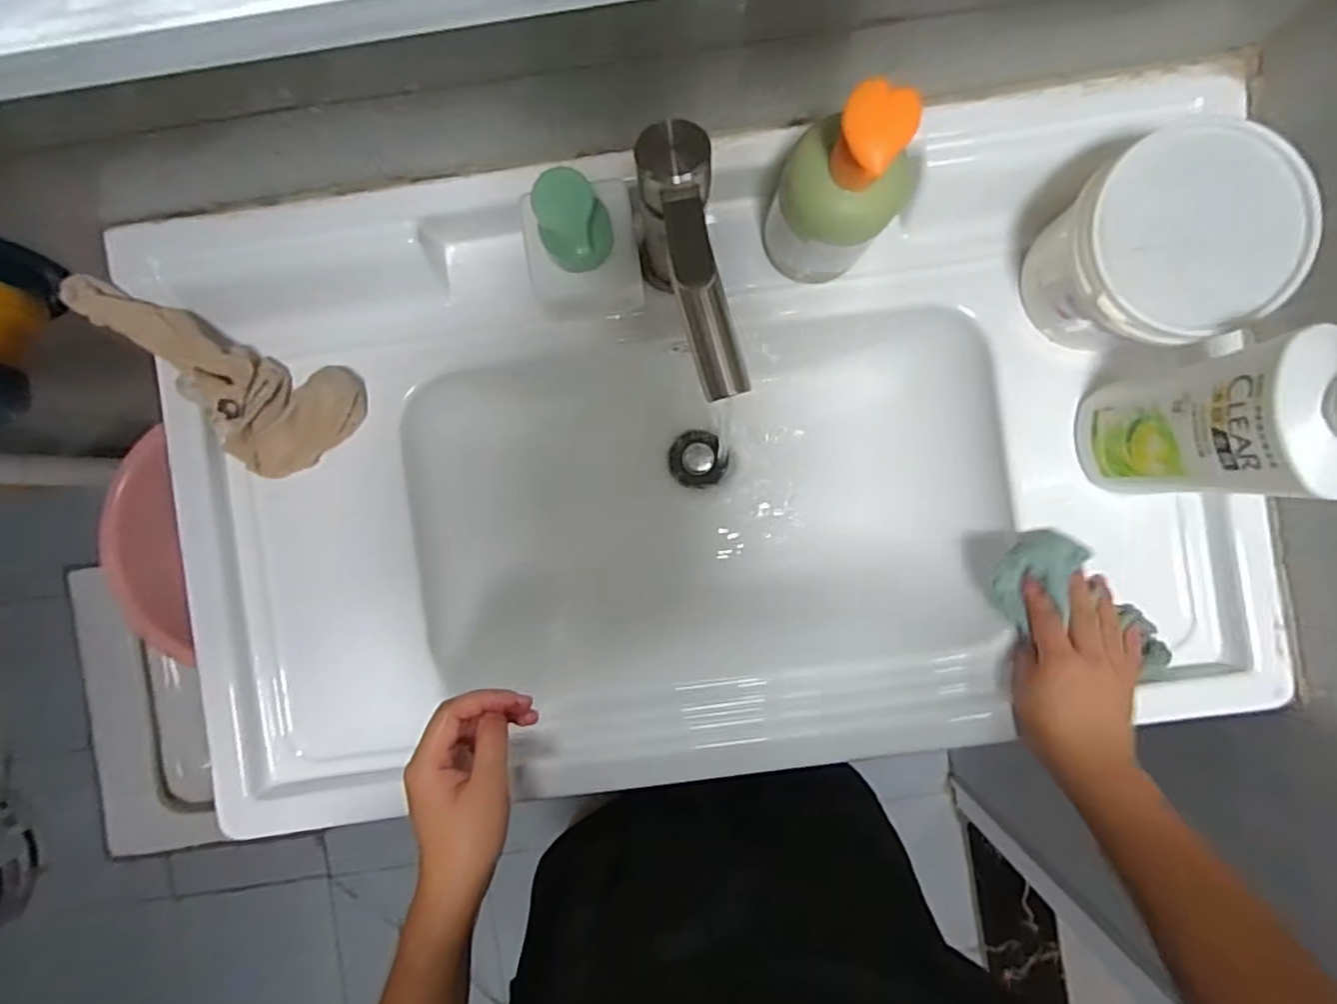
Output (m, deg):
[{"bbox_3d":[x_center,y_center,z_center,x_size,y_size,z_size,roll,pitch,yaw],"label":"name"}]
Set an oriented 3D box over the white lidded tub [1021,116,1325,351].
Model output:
[{"bbox_3d":[0.316,-0.160,0.463,0.120,0.132,0.118,0,90,1],"label":"white lidded tub"}]

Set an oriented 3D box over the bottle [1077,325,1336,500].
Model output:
[{"bbox_3d":[0.330,-0.044,0.406,0.050,0.265,0.085,-12,90,1],"label":"bottle"}]

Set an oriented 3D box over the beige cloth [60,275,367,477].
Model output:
[{"bbox_3d":[-0.340,-0.082,0.513,0.197,0.057,0.098,19,90,1],"label":"beige cloth"}]

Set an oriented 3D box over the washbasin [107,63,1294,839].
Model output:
[{"bbox_3d":[0.023,-0.019,0.579,0.782,0.206,0.449,-7,90,1],"label":"washbasin"}]

